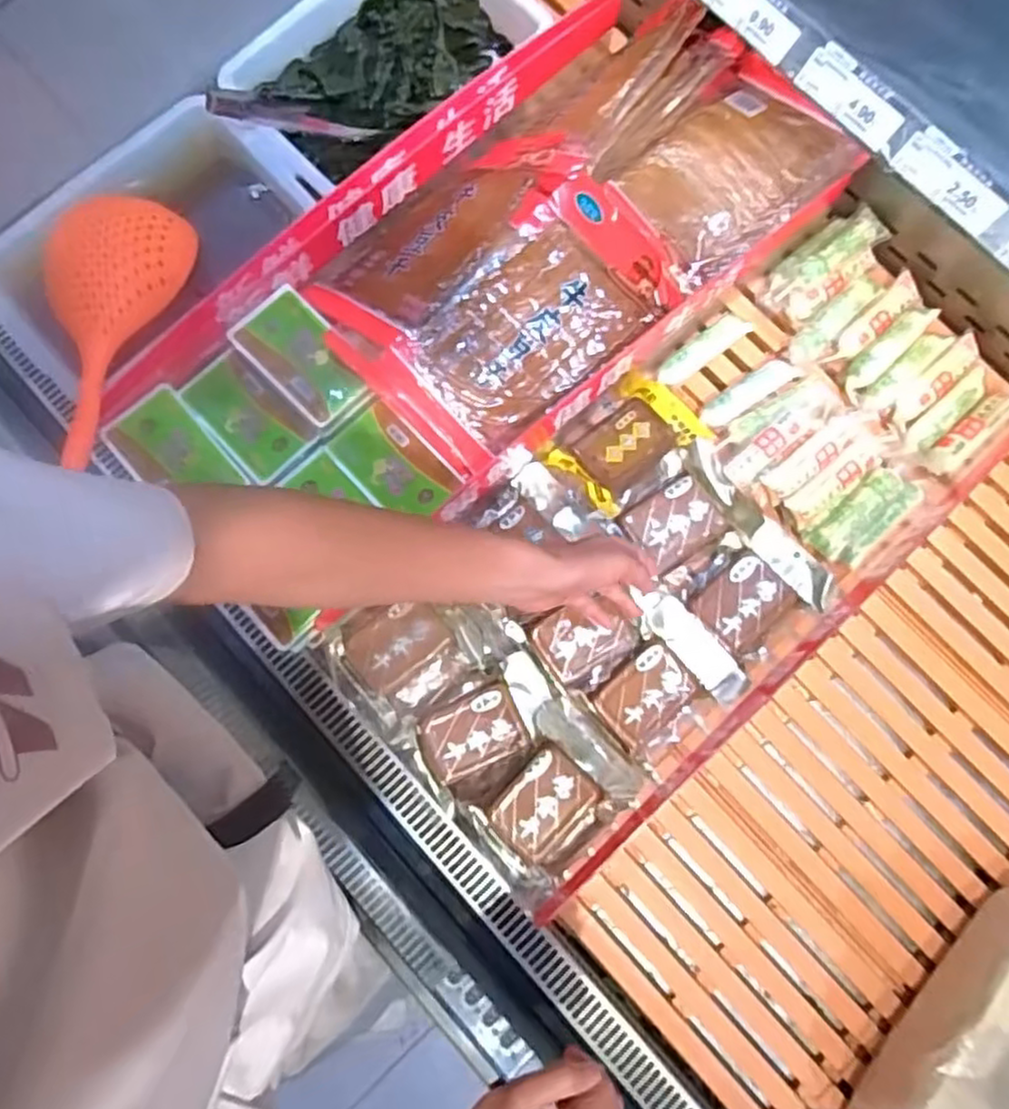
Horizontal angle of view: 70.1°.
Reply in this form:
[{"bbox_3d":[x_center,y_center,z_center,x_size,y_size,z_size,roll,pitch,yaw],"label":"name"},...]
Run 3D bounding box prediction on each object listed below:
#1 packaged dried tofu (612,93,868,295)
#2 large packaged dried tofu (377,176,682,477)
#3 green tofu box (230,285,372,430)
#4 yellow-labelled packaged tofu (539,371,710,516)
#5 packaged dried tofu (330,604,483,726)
[{"bbox_3d":[0.252,-0.419,0.796,0.232,0.034,0.161,-40,82,-8],"label":"packaged dried tofu"},{"bbox_3d":[0.029,-0.246,0.766,0.301,0.060,0.184,-43,83,-8],"label":"large packaged dried tofu"},{"bbox_3d":[-0.213,-0.206,0.762,0.080,0.029,0.140,-44,83,-8],"label":"green tofu box"},{"bbox_3d":[0.140,-0.128,0.811,0.155,0.025,0.105,-41,82,-8],"label":"yellow-labelled packaged tofu"},{"bbox_3d":[-0.104,0.101,0.764,0.126,0.027,0.123,-34,81,-7],"label":"packaged dried tofu"}]

